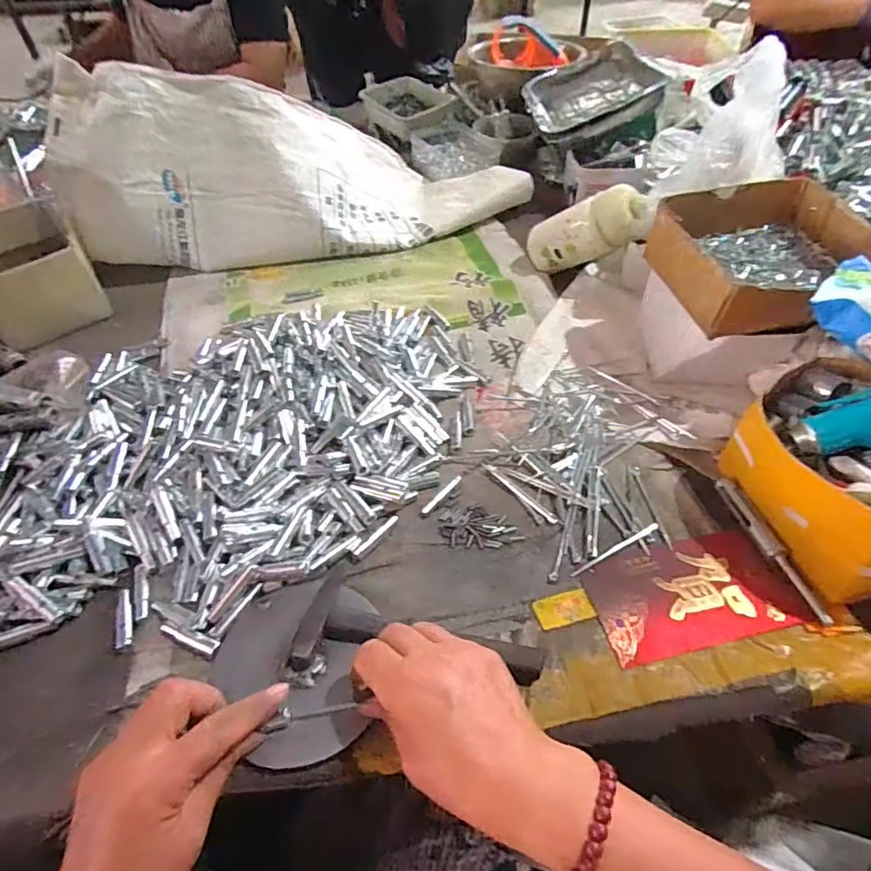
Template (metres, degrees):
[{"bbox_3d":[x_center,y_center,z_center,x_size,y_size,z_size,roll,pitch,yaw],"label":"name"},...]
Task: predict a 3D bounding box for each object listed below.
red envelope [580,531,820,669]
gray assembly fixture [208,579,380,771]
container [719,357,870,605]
[{"bbox_3d":[0.200,0.122,0.429,0.153,0.004,0.087,-10,47,-7],"label":"red envelope"},{"bbox_3d":[-0.105,0.164,0.393,0.112,0.034,0.125,2,55,1],"label":"gray assembly fixture"},{"bbox_3d":[0.335,0.025,0.432,0.136,0.099,0.183,-12,48,-8],"label":"container"}]

